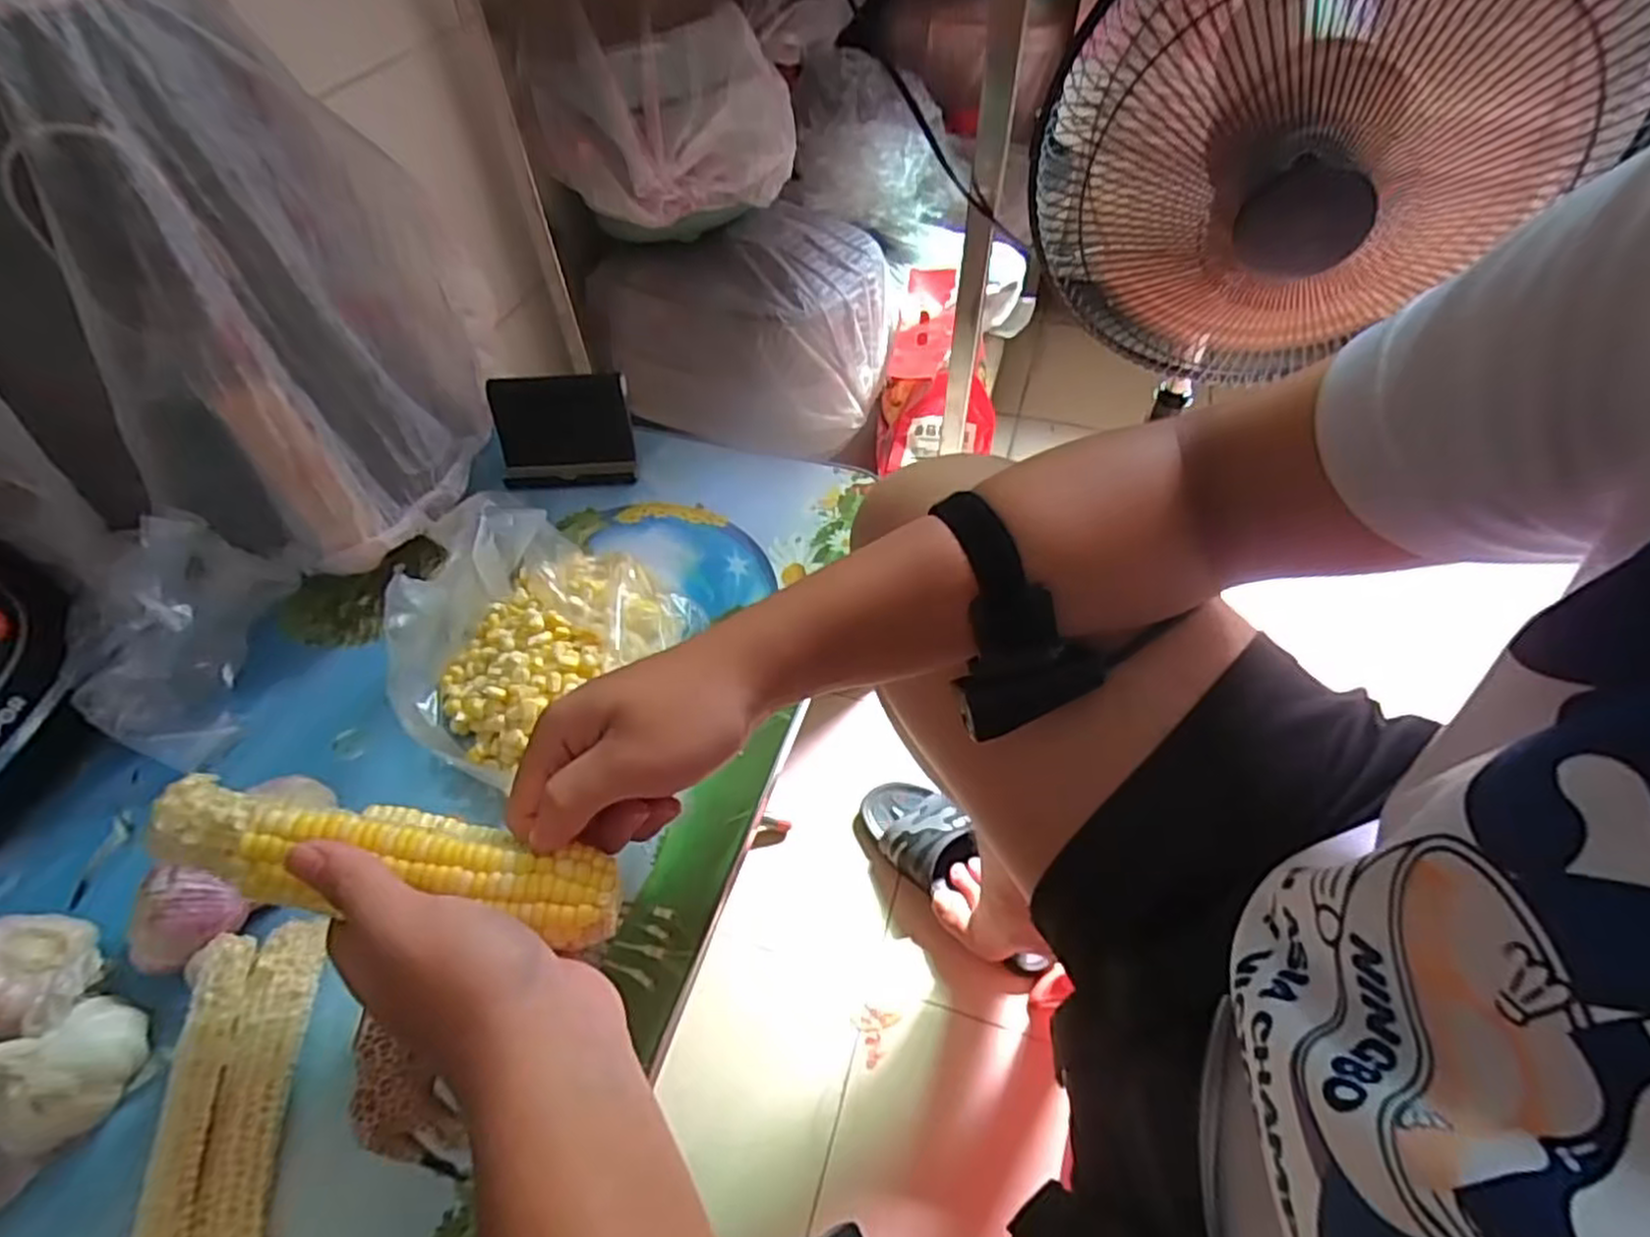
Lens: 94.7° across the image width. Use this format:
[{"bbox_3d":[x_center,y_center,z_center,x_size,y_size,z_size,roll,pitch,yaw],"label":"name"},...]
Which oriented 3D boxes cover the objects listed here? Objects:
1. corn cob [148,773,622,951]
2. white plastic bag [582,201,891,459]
[{"bbox_3d":[-0.168,0.094,0.300,0.174,0.036,0.047,12,52,-4],"label":"corn cob"},{"bbox_3d":[-0.097,-0.385,0.976,0.330,0.218,0.248,17,54,14],"label":"white plastic bag"}]

